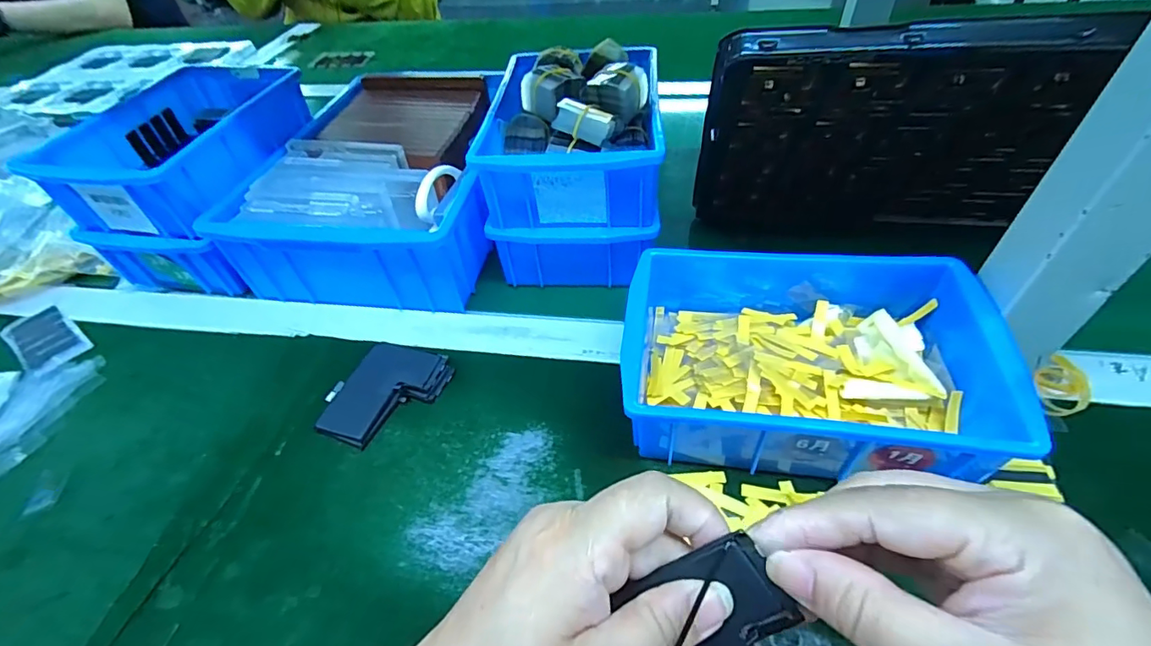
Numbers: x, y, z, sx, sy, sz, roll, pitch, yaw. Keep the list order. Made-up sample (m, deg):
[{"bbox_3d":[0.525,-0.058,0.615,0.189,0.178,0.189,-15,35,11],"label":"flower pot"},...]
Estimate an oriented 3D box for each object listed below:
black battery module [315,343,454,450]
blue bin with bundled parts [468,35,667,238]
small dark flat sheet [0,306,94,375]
[{"bbox_3d":[-0.132,0.050,0.351,0.065,0.013,0.080,14,49,18],"label":"black battery module"},{"bbox_3d":[0.000,-0.133,0.392,0.132,0.096,0.128,1,47,6],"label":"blue bin with bundled parts"},{"bbox_3d":[-0.442,0.012,0.420,0.083,0.006,0.041,26,54,27],"label":"small dark flat sheet"}]

